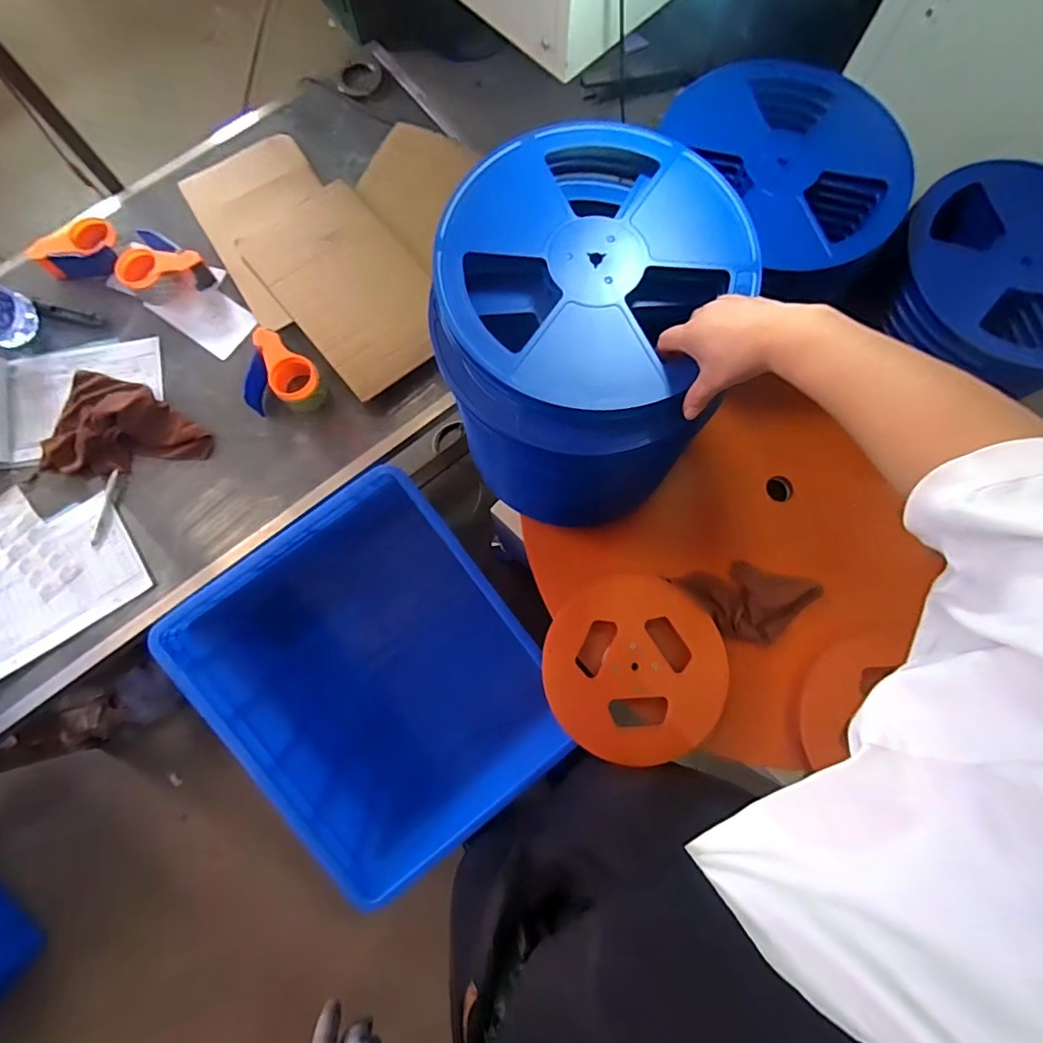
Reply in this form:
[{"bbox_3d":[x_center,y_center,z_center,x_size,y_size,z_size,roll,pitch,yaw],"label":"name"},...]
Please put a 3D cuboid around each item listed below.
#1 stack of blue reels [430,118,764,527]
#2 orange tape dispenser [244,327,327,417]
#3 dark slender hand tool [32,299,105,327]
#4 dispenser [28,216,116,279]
[{"bbox_3d":[0.067,-0.211,0.670,0.310,0.319,0.358,11,79,3],"label":"stack of blue reels"},{"bbox_3d":[-0.432,-0.274,0.950,0.126,0.065,0.143,-14,79,-2],"label":"orange tape dispenser"},{"bbox_3d":[-0.855,-0.395,0.999,0.123,0.021,0.021,13,79,3],"label":"dark slender hand tool"},{"bbox_3d":[-0.819,-0.498,0.977,0.151,0.065,0.056,-36,80,-6],"label":"dispenser"}]

